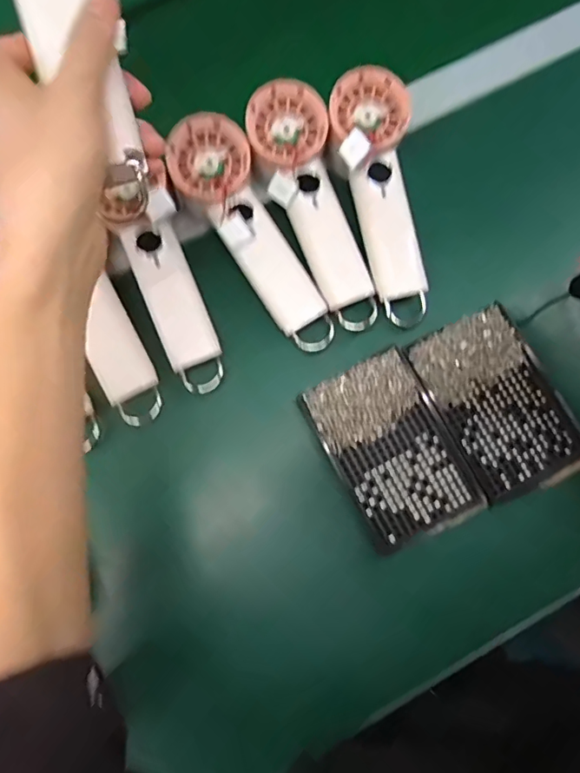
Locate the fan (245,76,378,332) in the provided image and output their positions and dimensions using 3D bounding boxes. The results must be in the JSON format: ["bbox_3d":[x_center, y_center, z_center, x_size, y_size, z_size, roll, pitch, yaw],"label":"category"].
[{"bbox_3d":[0.021,-0.140,0.396,0.057,0.025,0.195,-21,94,-4],"label":"fan"}]

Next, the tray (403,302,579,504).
[{"bbox_3d":[0.158,0.010,0.378,0.088,0.014,0.133,-28,81,-5],"label":"tray"}]

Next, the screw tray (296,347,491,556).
[{"bbox_3d":[0.077,0.046,0.375,0.087,0.011,0.133,-29,81,-5],"label":"screw tray"}]

